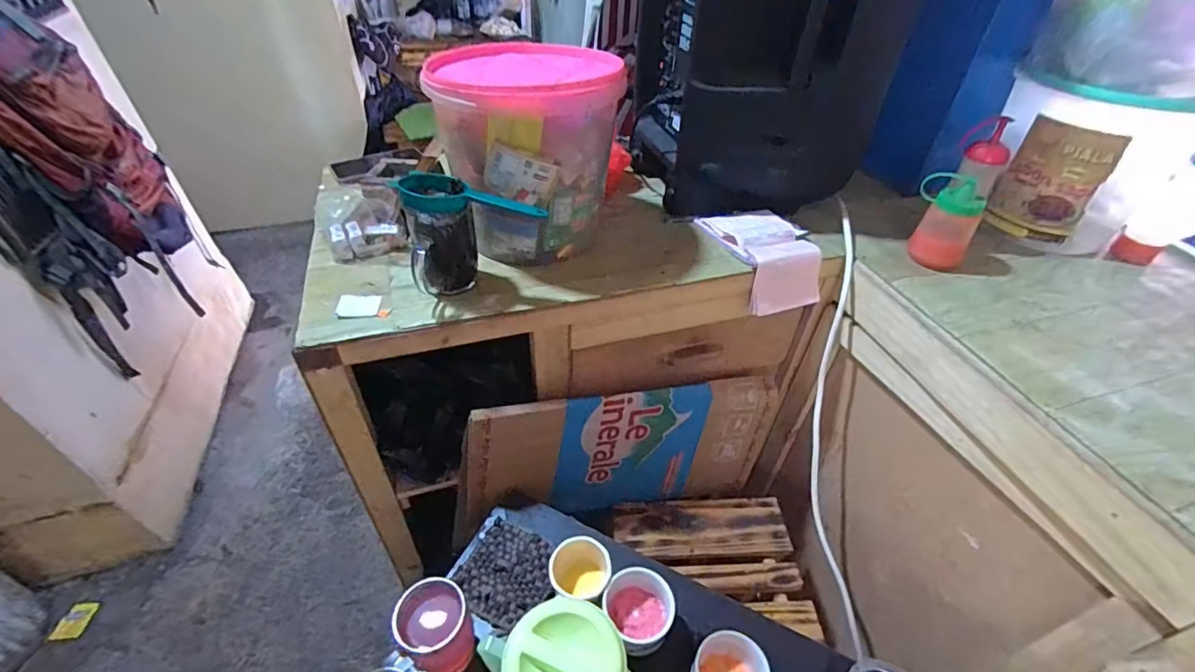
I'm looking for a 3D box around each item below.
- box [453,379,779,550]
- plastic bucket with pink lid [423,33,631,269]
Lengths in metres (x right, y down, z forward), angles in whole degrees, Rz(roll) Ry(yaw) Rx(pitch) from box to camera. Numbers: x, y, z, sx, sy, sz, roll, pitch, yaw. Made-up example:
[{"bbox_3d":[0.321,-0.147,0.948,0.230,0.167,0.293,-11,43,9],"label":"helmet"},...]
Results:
[{"bbox_3d":[0.048,0.206,0.855,0.524,0.264,0.032,-3,31,-20],"label":"box"},{"bbox_3d":[-0.093,-0.261,0.730,0.224,0.237,0.233,0,43,0],"label":"plastic bucket with pink lid"}]

